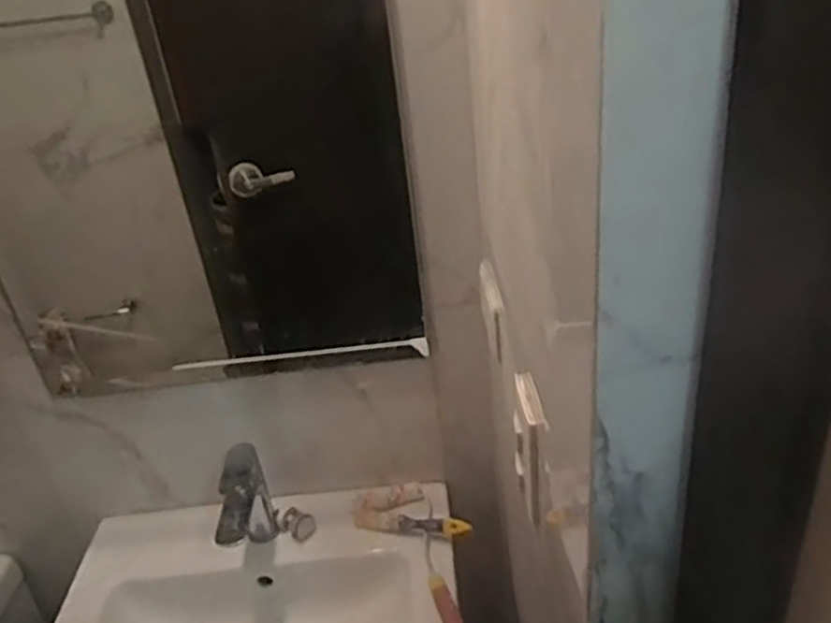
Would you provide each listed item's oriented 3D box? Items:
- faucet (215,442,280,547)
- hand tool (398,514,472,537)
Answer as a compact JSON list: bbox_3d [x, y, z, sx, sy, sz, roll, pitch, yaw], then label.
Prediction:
[{"bbox_3d":[-0.235,0.285,1.012,0.044,0.150,0.141,-5,31,5],"label":"faucet"},{"bbox_3d":[0.024,0.307,1.038,0.106,0.022,0.019,1,32,15],"label":"hand tool"}]

